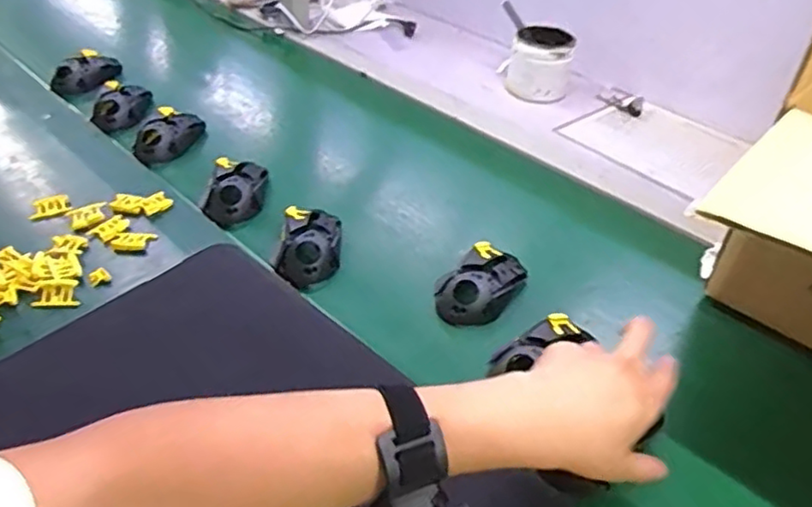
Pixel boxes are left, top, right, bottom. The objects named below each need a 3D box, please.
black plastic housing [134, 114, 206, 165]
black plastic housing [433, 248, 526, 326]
[{"bbox_3d":[-0.323,-0.160,0.874,0.058,0.040,0.111,19,42,18],"label":"black plastic housing"},{"bbox_3d":[0.078,0.032,0.669,0.073,0.044,0.106,26,44,25],"label":"black plastic housing"}]

